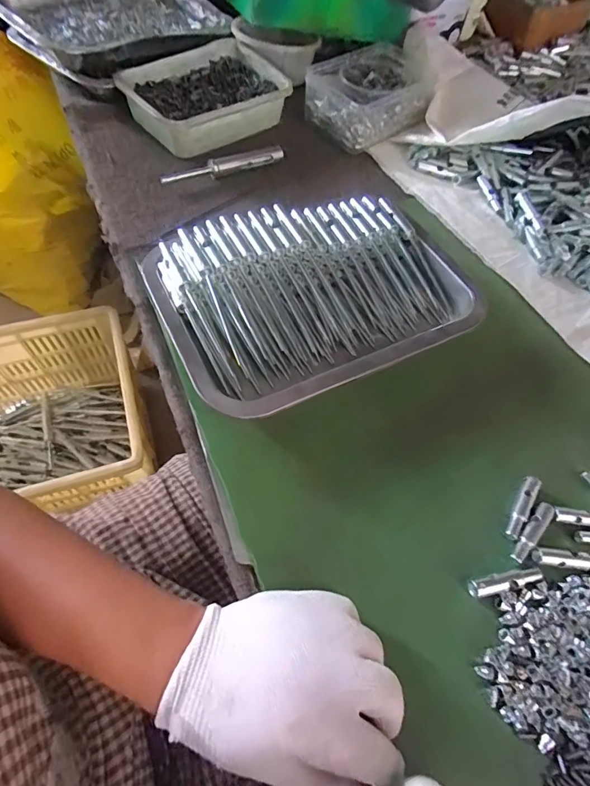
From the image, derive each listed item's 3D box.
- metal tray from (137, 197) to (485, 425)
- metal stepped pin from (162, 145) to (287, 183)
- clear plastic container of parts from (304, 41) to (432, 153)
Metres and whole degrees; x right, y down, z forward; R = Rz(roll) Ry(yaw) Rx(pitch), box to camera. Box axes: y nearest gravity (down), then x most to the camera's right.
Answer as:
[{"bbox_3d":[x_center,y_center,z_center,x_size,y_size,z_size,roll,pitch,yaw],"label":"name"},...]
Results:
[{"bbox_3d":[0.018,-0.080,0.360,0.243,0.066,0.171,-24,66,-15],"label":"metal tray"},{"bbox_3d":[-0.076,-0.248,0.459,0.141,0.012,0.015,-24,67,-18],"label":"metal stepped pin"},{"bbox_3d":[0.097,-0.381,0.535,0.158,0.046,0.122,-28,68,-19],"label":"clear plastic container of parts"}]

